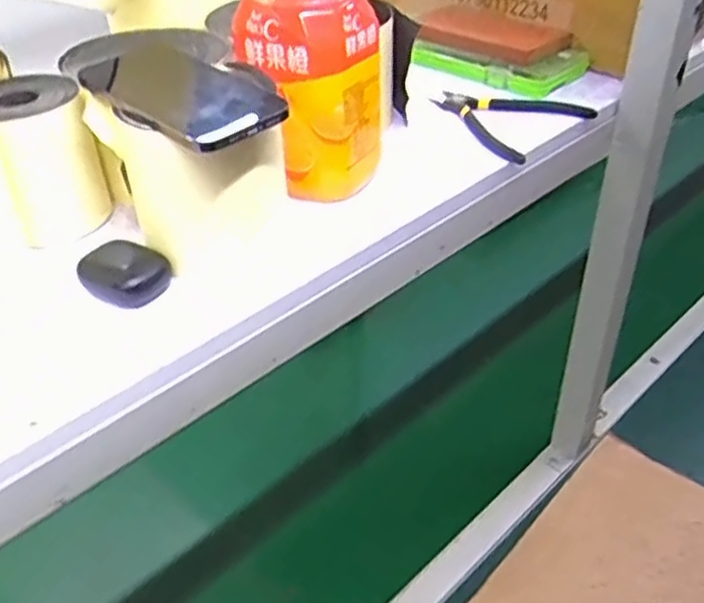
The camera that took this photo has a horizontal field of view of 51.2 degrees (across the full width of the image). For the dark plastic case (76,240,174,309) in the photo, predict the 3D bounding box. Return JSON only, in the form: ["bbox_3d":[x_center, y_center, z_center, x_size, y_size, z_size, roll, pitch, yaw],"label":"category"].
[{"bbox_3d":[-0.154,-0.018,0.499,0.056,0.019,0.047,24,44,30],"label":"dark plastic case"}]

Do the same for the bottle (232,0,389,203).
[{"bbox_3d":[-0.033,-0.175,0.546,0.095,0.191,0.077,23,43,29],"label":"bottle"}]

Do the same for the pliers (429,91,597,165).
[{"bbox_3d":[0.142,-0.180,0.699,0.134,0.019,0.130,30,47,35],"label":"pliers"}]

